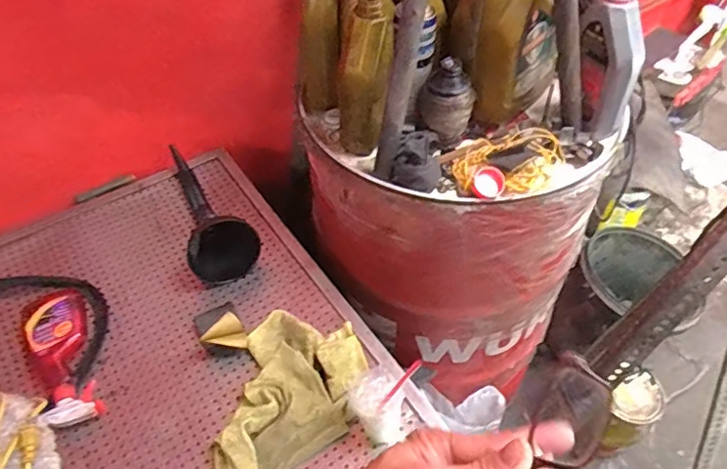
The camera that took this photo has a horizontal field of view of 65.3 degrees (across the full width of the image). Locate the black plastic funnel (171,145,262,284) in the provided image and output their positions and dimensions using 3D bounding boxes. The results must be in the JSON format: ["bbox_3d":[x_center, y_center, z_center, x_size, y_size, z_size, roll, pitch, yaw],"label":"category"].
[{"bbox_3d":[-0.315,-0.059,1.095,0.125,0.113,0.328,-23,51,-18],"label":"black plastic funnel"}]

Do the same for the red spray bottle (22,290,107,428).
[{"bbox_3d":[-0.492,0.193,0.922,0.094,0.051,0.242,-19,50,-15],"label":"red spray bottle"}]

